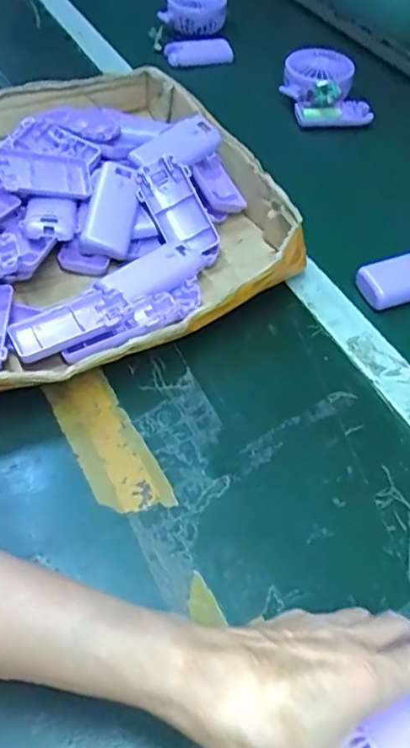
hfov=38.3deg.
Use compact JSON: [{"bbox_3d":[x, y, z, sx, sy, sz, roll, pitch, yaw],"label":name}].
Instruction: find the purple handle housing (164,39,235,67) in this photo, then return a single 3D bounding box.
[{"bbox_3d":[-0.009,-0.461,0.846,0.098,0.021,0.034,-13,53,-14],"label":"purple handle housing"}]

